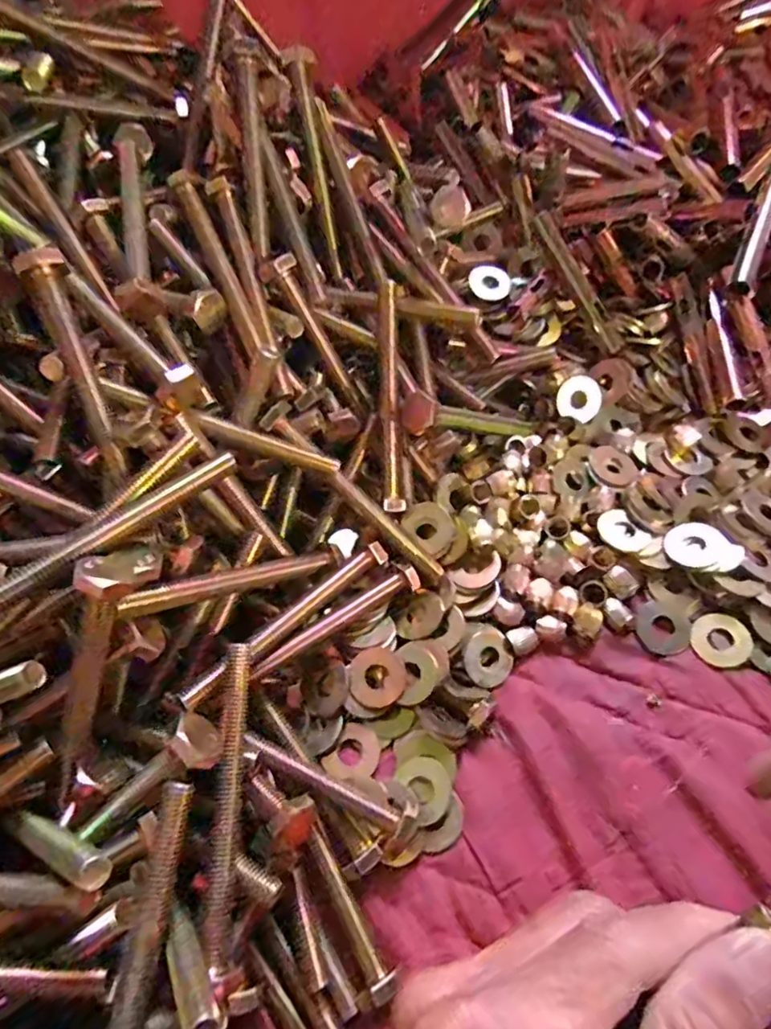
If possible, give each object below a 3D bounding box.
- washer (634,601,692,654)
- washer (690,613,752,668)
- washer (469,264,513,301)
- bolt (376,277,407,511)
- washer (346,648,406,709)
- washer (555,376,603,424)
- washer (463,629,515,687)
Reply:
[{"bbox_3d":[0.127,0.050,0.273,0.025,0.004,0.024,0,64,0],"label":"washer"},{"bbox_3d":[0.150,0.056,0.271,0.024,0.004,0.023,0,64,0],"label":"washer"},{"bbox_3d":[0.061,-0.133,0.347,0.024,0.004,0.023,2,75,-6],"label":"washer"},{"bbox_3d":[0.002,-0.054,0.280,0.009,0.008,0.103,-2,91,-1],"label":"bolt"},{"bbox_3d":[-0.004,0.069,0.257,0.024,0.004,0.024,1,71,-2],"label":"washer"},{"bbox_3d":[0.105,-0.062,0.326,0.024,0.004,0.024,0,96,2],"label":"washer"},{"bbox_3d":[0.046,0.063,0.268,0.023,0.005,0.022,-26,67,-12],"label":"washer"}]

